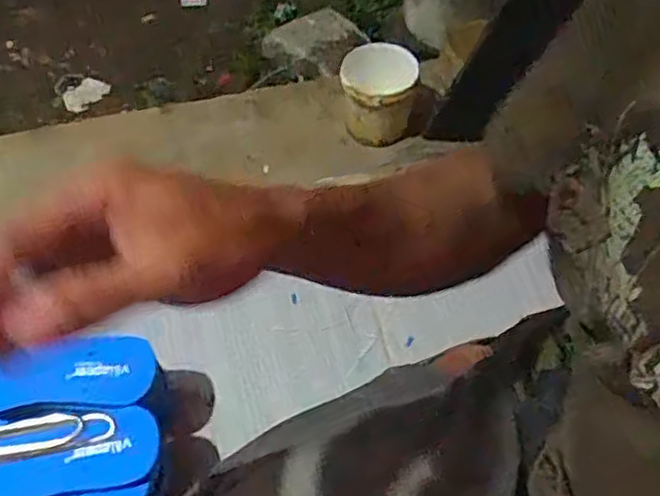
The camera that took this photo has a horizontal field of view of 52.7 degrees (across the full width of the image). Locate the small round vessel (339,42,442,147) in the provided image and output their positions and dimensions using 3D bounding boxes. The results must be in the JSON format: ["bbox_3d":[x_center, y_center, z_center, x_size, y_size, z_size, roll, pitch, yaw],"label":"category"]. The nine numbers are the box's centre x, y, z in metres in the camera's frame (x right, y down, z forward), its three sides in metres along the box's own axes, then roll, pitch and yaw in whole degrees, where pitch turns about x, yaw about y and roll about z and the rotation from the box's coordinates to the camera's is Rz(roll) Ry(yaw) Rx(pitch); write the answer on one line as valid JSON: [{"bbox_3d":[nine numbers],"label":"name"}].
[{"bbox_3d":[0.092,-0.264,1.115,0.144,0.115,0.139,-7,60,-5],"label":"small round vessel"}]

